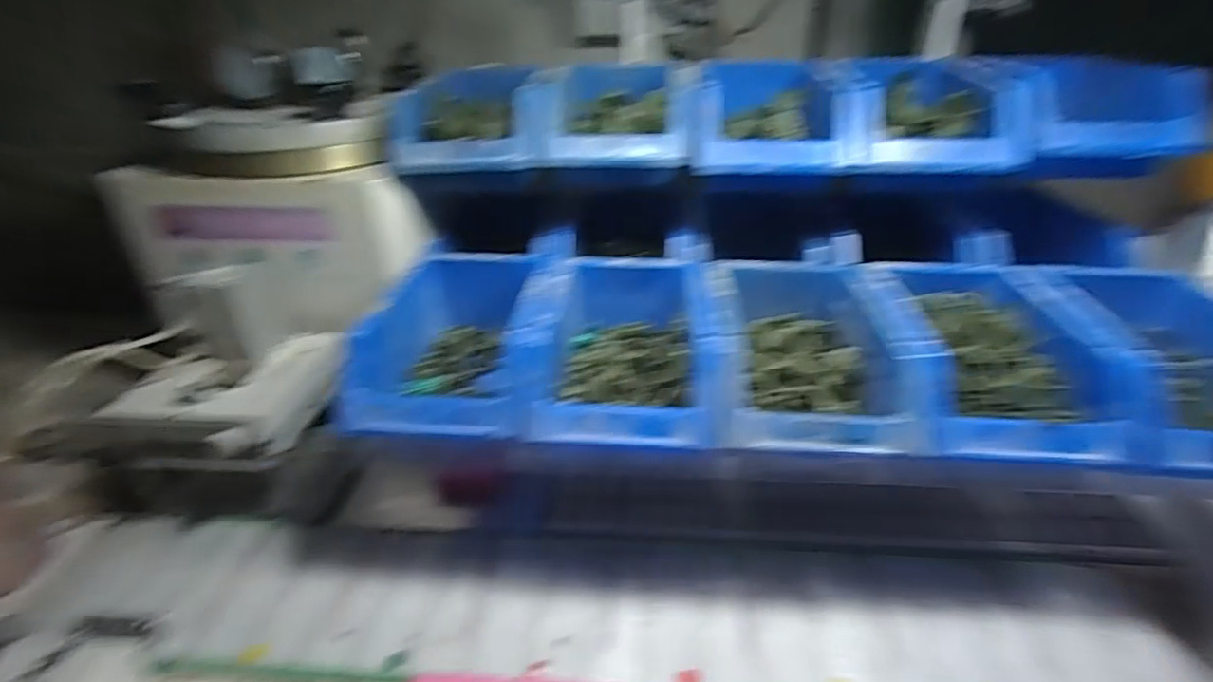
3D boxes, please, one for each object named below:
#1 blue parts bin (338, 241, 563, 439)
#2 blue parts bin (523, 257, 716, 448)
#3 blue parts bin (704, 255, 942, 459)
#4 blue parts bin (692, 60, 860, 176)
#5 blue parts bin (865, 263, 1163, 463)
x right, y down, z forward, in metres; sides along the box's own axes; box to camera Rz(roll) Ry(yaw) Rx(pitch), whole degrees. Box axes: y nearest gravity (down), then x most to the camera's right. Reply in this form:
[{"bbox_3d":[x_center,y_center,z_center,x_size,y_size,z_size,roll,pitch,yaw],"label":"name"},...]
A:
[{"bbox_3d":[-0.108,-0.002,0.443,0.126,0.074,0.185,0,30,5],"label":"blue parts bin"},{"bbox_3d":[0.014,0.009,0.431,0.122,0.075,0.176,0,30,5],"label":"blue parts bin"},{"bbox_3d":[0.141,-0.004,0.431,0.127,0.061,0.209,0,30,5],"label":"blue parts bin"},{"bbox_3d":[0.146,-0.200,0.509,0.133,0.082,0.157,3,30,9],"label":"blue parts bin"},{"bbox_3d":[0.263,0.005,0.406,0.134,0.065,0.169,1,30,7],"label":"blue parts bin"}]

